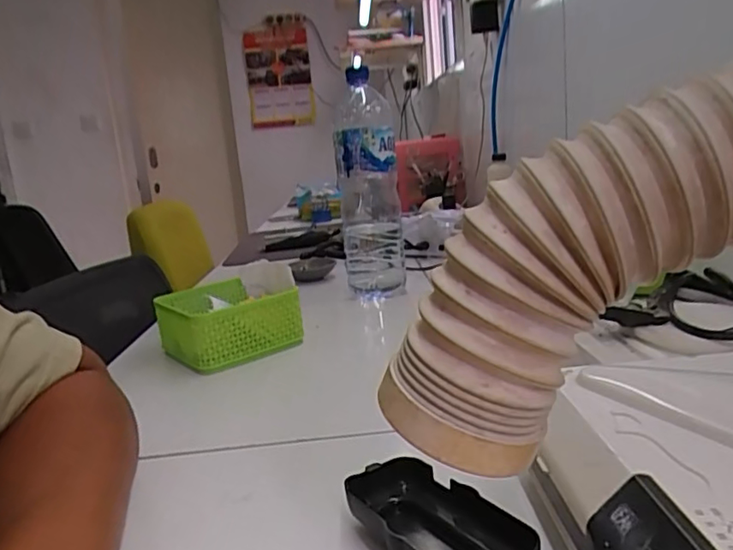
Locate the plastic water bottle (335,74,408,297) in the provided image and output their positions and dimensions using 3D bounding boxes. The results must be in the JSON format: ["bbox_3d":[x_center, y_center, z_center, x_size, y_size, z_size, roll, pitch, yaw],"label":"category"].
[{"bbox_3d":[0.002,-0.124,0.811,0.082,0.300,0.099,-5,13,-2],"label":"plastic water bottle"}]

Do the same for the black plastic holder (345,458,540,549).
[{"bbox_3d":[0.038,0.133,0.300,0.049,0.028,0.112,-15,16,-37],"label":"black plastic holder"}]

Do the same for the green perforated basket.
[{"bbox_3d":[-0.162,0.056,0.658,0.121,0.075,0.146,-16,17,-42],"label":"green perforated basket"}]

